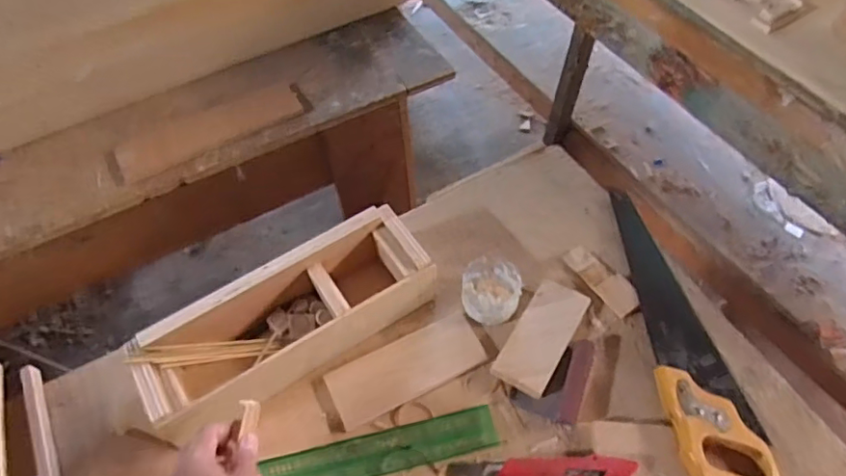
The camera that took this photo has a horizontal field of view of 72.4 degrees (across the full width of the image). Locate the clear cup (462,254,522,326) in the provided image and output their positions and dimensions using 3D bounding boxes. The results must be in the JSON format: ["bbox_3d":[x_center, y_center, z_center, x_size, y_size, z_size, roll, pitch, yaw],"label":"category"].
[{"bbox_3d":[0.079,0.057,0.655,0.064,0.045,0.065,-2,55,2],"label":"clear cup"}]

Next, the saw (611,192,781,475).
[{"bbox_3d":[0.286,0.099,0.644,0.097,0.023,0.377,-4,51,-3],"label":"saw"}]

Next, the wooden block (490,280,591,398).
[{"bbox_3d":[0.134,0.105,0.641,0.060,0.011,0.137,26,56,20],"label":"wooden block"}]

